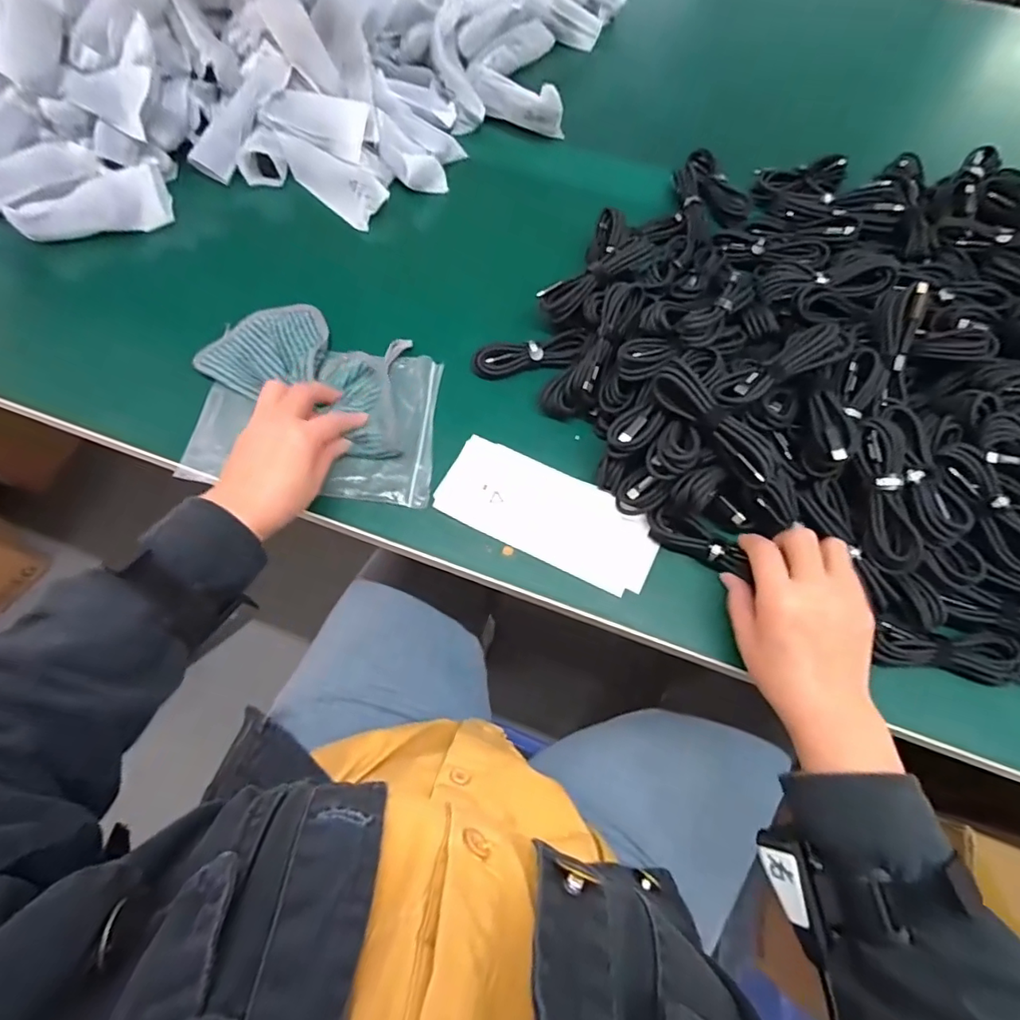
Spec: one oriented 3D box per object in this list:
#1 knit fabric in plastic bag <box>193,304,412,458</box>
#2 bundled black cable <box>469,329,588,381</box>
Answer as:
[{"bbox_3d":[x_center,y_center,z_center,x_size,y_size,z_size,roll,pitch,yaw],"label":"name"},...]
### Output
[{"bbox_3d":[-0.168,-0.129,0.492,0.197,0.023,0.116,29,70,10],"label":"knit fabric in plastic bag"},{"bbox_3d":[0.019,-0.145,0.502,0.107,0.017,0.031,-12,68,-6],"label":"bundled black cable"}]

